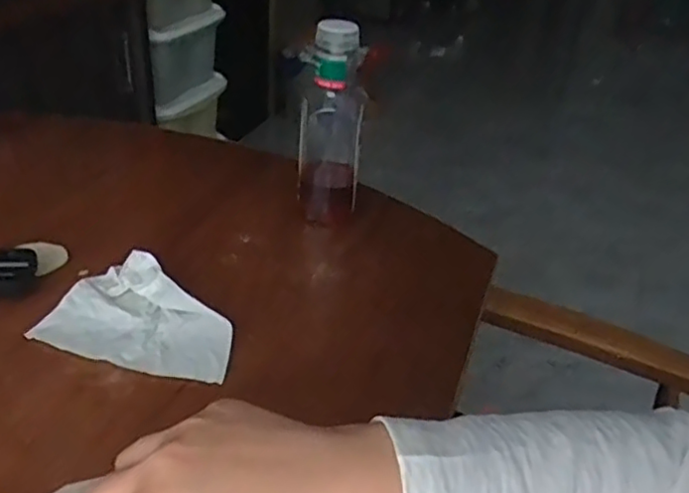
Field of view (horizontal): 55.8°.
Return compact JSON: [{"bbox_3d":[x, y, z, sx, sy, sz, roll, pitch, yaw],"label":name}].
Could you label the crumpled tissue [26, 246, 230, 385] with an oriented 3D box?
[{"bbox_3d":[-0.158,0.058,0.527,0.157,0.026,0.099,18,36,19],"label":"crumpled tissue"}]

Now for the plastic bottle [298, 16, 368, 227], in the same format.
[{"bbox_3d":[-0.013,-0.124,0.663,0.063,0.207,0.065,3,33,-4],"label":"plastic bottle"}]

